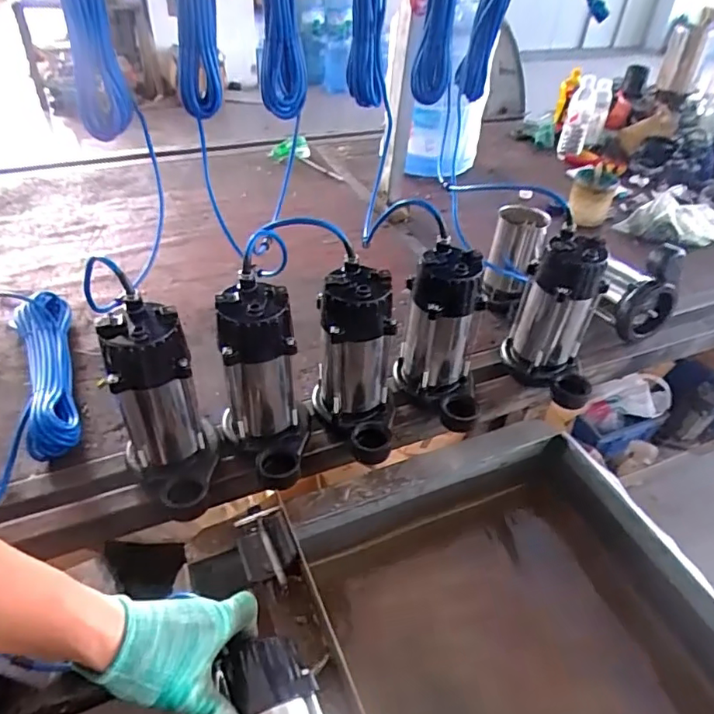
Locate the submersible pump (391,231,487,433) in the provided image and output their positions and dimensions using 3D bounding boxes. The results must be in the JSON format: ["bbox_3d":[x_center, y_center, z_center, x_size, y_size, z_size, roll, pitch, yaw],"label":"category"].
[{"bbox_3d":[0.128,-0.035,0.806,0.126,0.236,0.136,10,41,7],"label":"submersible pump"}]

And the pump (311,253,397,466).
[{"bbox_3d":[0.000,0.014,0.743,0.108,0.232,0.131,-1,41,-6],"label":"pump"}]

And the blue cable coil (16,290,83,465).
[{"bbox_3d":[-0.486,0.008,0.857,0.086,0.051,0.354,-14,44,-20],"label":"blue cable coil"}]

